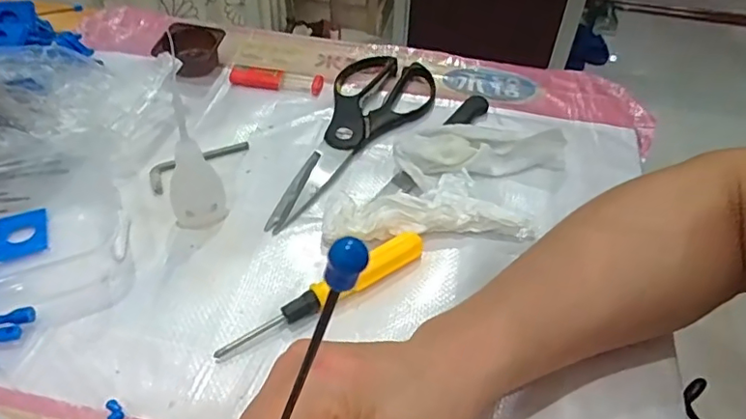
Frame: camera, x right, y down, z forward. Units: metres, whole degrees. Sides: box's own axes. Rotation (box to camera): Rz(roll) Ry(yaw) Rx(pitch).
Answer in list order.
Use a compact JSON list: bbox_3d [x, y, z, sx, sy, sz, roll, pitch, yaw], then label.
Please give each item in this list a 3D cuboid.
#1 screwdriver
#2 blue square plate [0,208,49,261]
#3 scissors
[{"bbox_3d":[-0.029,0.052,0.348,0.141,0.016,0.017,-25,52,-24],"label":"screwdriver"},{"bbox_3d":[-0.234,0.016,0.375,0.030,0.004,0.038,-18,50,-18],"label":"blue square plate"},{"bbox_3d":[-0.009,-0.060,0.450,0.082,0.013,0.217,13,47,10],"label":"scissors"}]

